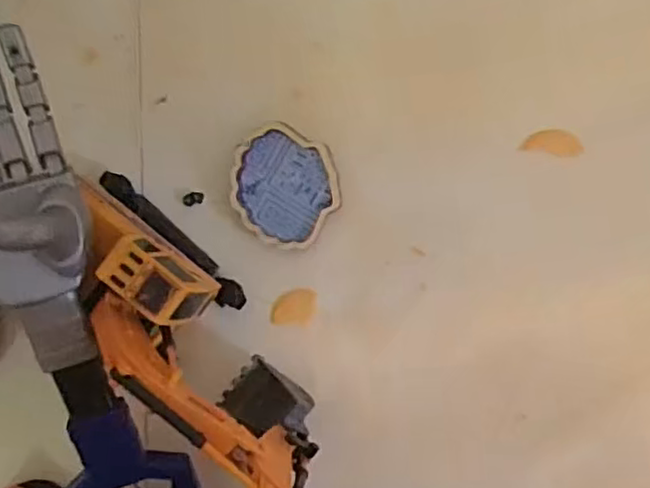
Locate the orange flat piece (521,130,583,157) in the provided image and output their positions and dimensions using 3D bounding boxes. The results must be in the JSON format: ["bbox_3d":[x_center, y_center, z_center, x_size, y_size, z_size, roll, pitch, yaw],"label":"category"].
[{"bbox_3d":[0.142,-0.063,0.416,0.037,0.004,0.015,11,91,7],"label":"orange flat piece"}]

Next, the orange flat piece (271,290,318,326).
[{"bbox_3d":[-0.020,0.041,0.436,0.028,0.004,0.024,4,90,7],"label":"orange flat piece"}]

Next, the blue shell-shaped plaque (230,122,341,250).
[{"bbox_3d":[-0.028,-0.037,0.429,0.071,0.015,0.069,0,90,7],"label":"blue shell-shaped plaque"}]

